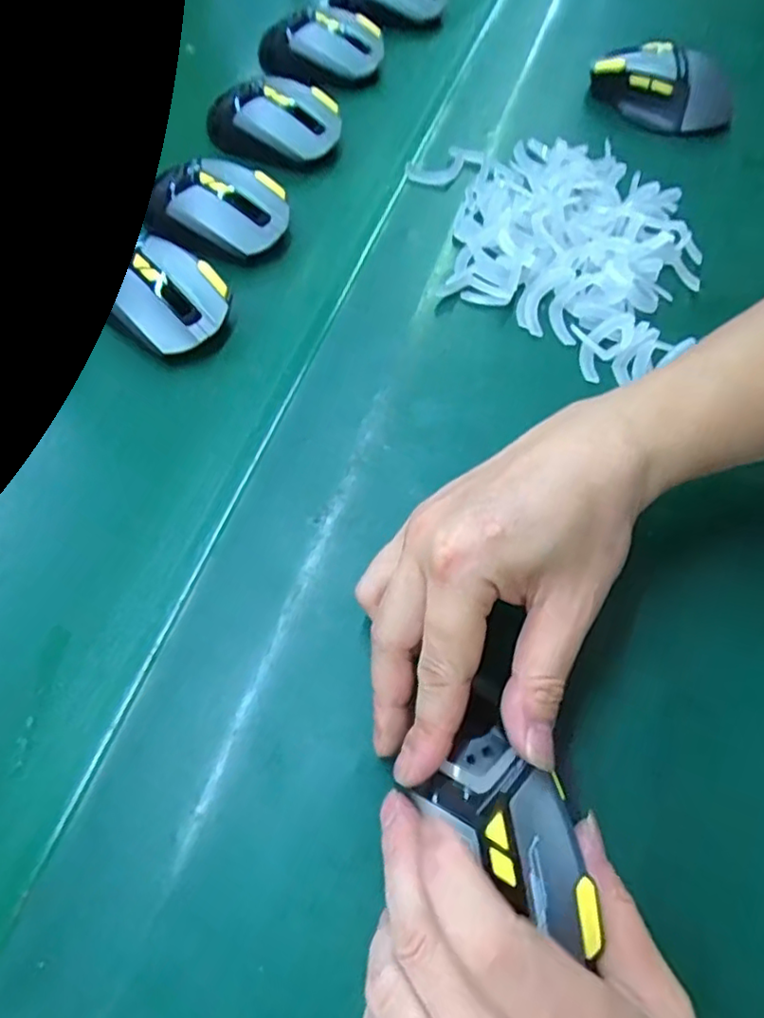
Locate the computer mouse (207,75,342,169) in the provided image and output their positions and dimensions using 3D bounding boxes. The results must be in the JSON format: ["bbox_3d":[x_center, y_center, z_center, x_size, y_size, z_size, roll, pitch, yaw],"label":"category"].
[{"bbox_3d":[-0.090,-0.318,0.516,0.117,0.048,0.061,20,63,10],"label":"computer mouse"}]

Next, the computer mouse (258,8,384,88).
[{"bbox_3d":[-0.055,-0.434,0.589,0.119,0.052,0.063,28,64,14],"label":"computer mouse"}]

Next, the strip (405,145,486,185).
[{"bbox_3d":[0.050,-0.266,0.485,0.061,0.010,0.033,-33,66,-17],"label":"strip"}]

